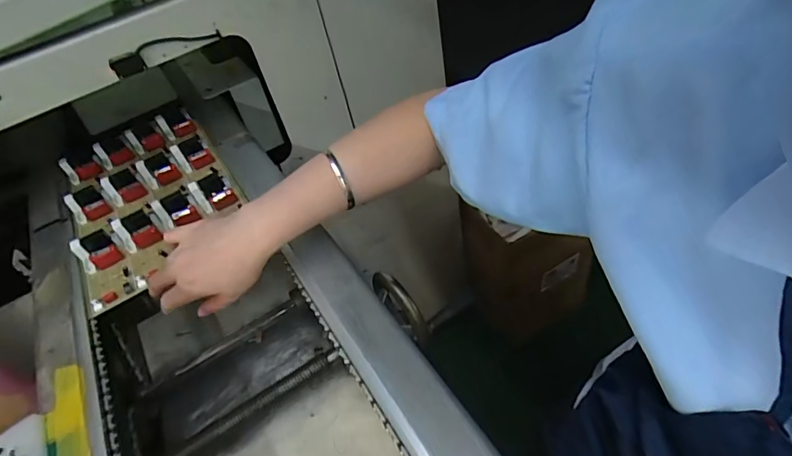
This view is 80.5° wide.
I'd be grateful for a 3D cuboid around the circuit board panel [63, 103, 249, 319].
[{"bbox_3d":[-0.291,-0.044,0.549,0.170,0.035,0.270,-27,47,-19],"label":"circuit board panel"}]

